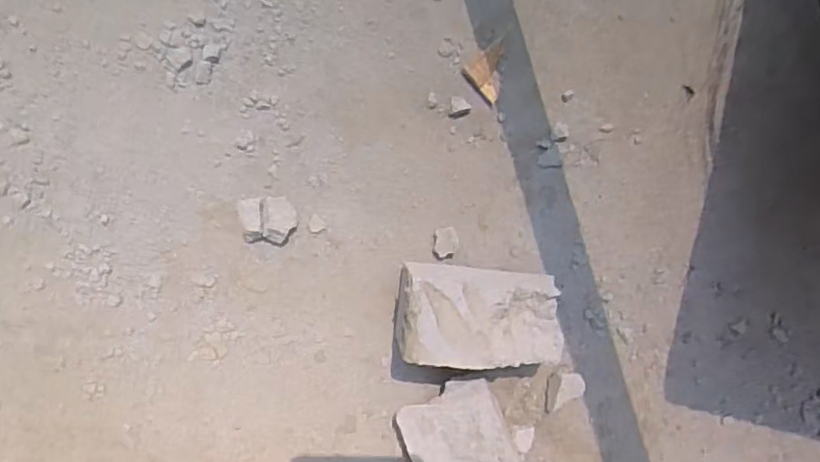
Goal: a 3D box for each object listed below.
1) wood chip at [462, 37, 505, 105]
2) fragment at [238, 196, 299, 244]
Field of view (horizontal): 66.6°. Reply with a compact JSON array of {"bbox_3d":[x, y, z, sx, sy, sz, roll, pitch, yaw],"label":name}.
[{"bbox_3d":[0.073,-0.138,0.535,0.046,0.005,0.038,-45,95,-8],"label":"wood chip"},{"bbox_3d":[-0.112,-0.009,0.497,0.041,0.014,0.036,-7,89,-10],"label":"fragment"}]

